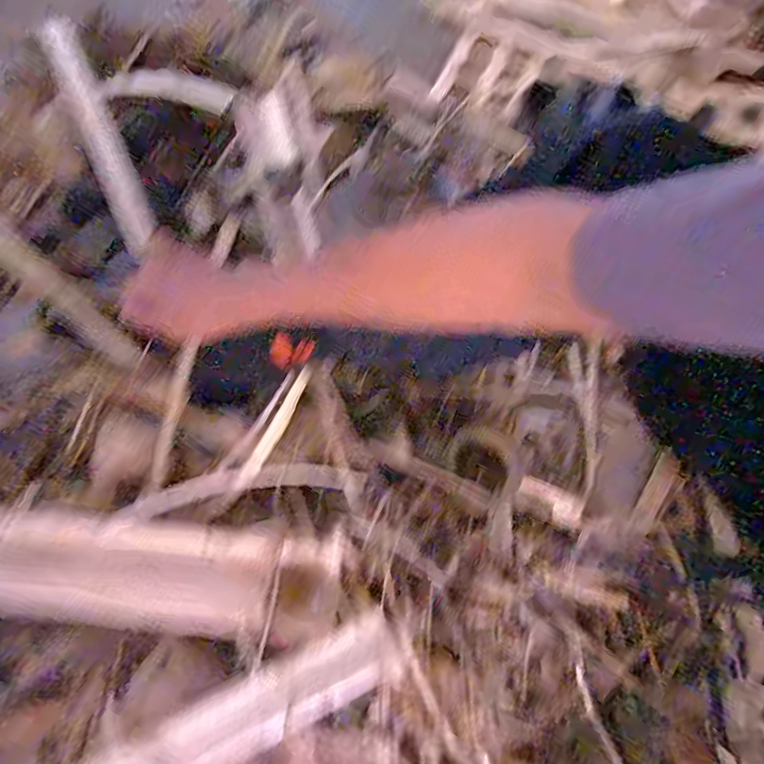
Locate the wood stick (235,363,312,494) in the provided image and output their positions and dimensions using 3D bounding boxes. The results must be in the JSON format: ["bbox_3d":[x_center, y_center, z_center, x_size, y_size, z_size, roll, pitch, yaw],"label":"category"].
[{"bbox_3d":[-0.103,0.043,0.522,0.018,0.010,0.138,25,69,8],"label":"wood stick"}]

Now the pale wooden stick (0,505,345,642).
[{"bbox_3d":[-0.222,0.168,0.476,0.363,0.019,0.092,5,68,0],"label":"pale wooden stick"}]

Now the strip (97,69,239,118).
[{"bbox_3d":[-0.249,-0.345,0.624,0.142,0.010,0.060,-5,67,-24],"label":"strip"}]

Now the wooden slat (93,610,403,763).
[{"bbox_3d":[-0.134,0.284,0.425,0.321,0.012,0.048,-24,70,-11],"label":"wooden slat"}]

